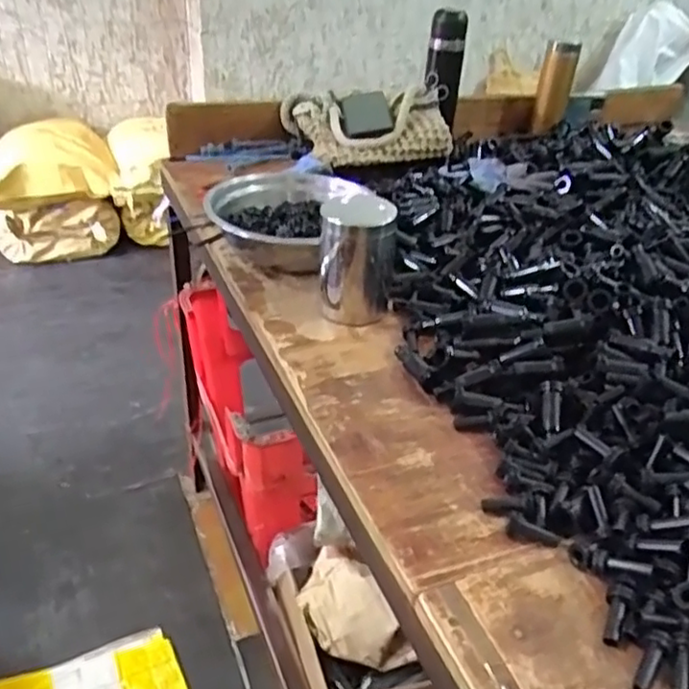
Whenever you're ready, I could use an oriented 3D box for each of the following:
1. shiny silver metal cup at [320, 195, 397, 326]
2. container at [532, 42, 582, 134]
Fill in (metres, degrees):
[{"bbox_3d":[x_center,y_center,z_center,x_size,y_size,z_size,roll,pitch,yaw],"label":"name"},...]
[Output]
[{"bbox_3d":[0.015,-0.092,0.702,0.076,0.118,0.075,-1,36,1],"label":"shiny silver metal cup"},{"bbox_3d":[0.405,-0.492,1.282,0.062,0.159,0.054,12,35,11],"label":"container"}]

